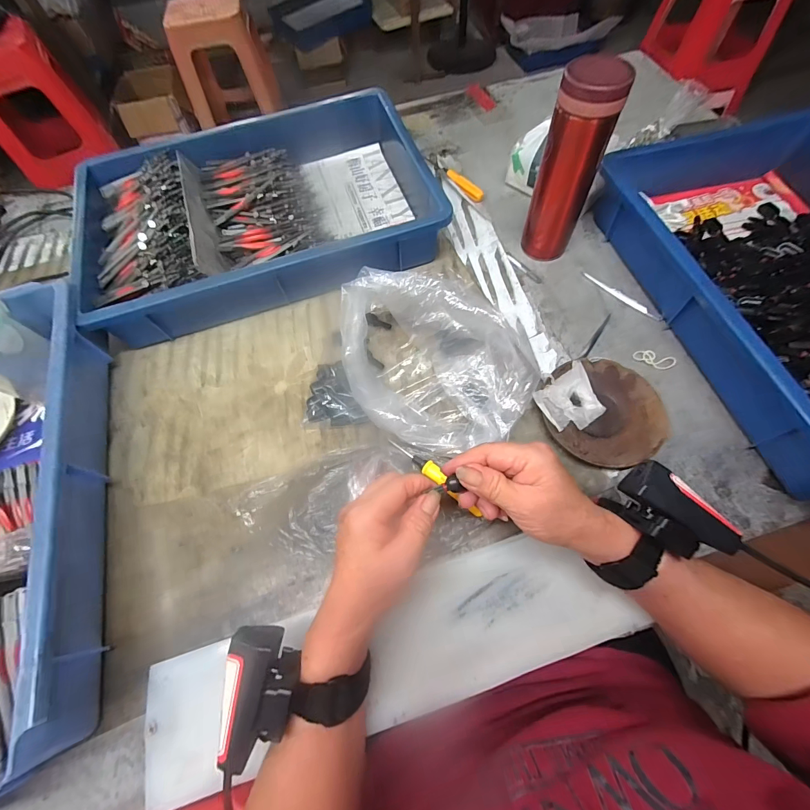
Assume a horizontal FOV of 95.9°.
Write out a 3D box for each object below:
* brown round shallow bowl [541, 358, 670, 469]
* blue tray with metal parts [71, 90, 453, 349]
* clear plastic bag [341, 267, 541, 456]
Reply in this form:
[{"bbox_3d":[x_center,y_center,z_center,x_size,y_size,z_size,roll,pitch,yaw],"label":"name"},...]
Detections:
[{"bbox_3d":[0.199,0.006,0.371,0.113,0.017,0.116,-1,65,3],"label":"brown round shallow bowl"},{"bbox_3d":[-0.189,-0.260,0.486,0.421,0.083,0.297,-19,66,-5],"label":"blue tray with metal parts"},{"bbox_3d":[0.022,-0.044,0.365,0.150,0.088,0.201,-37,68,-13],"label":"clear plastic bag"}]

